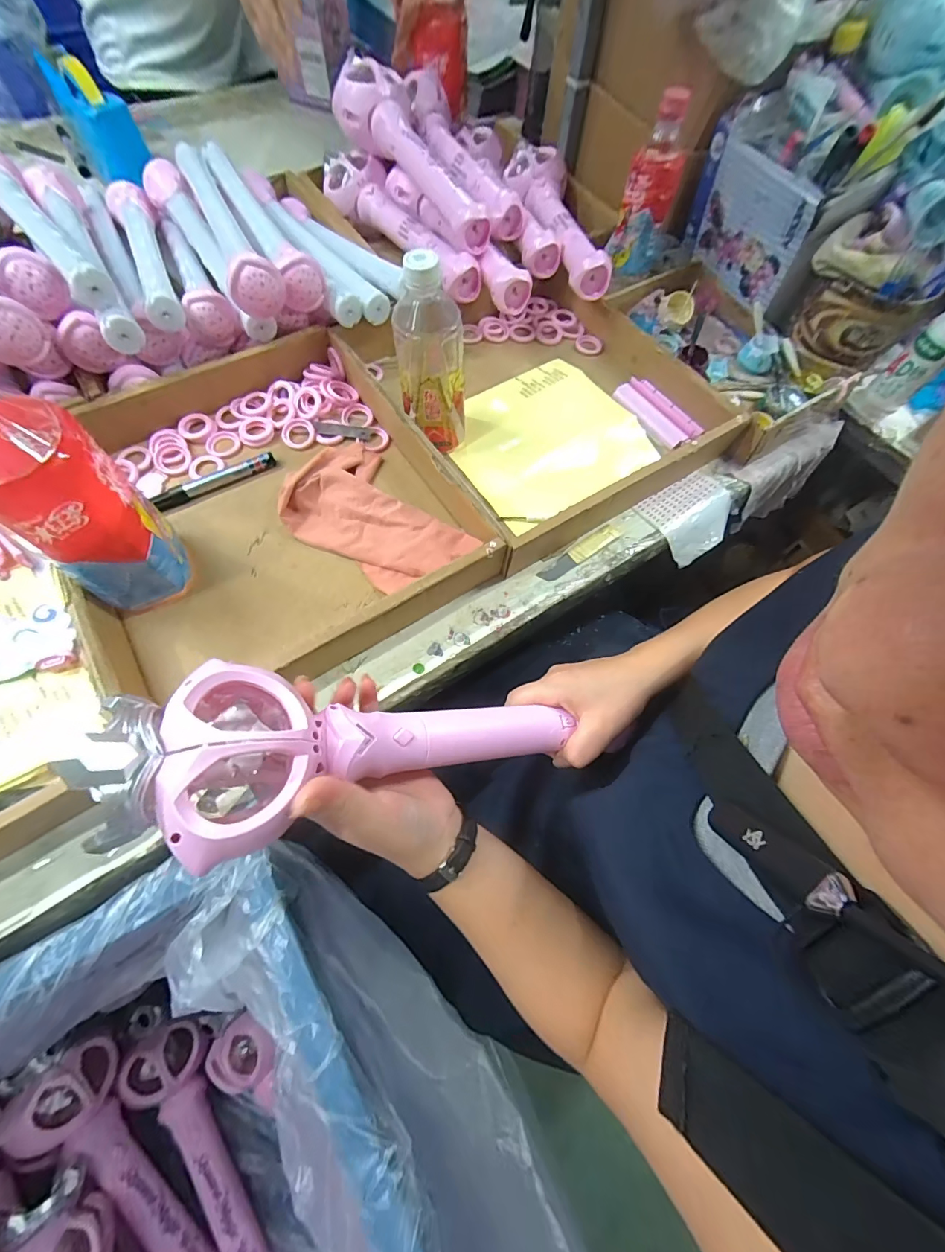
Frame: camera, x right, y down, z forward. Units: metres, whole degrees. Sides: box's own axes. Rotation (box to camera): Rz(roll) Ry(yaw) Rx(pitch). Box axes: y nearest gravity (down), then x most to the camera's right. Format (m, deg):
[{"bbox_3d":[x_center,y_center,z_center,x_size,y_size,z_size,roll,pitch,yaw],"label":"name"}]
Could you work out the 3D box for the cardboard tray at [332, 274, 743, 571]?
[{"bbox_3d":[0.090,-0.288,0.544,0.351,0.078,0.360,-30,72,-15],"label":"cardboard tray"}]

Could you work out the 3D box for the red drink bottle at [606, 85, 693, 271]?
[{"bbox_3d":[0.224,-0.548,0.558,0.066,0.159,0.054,20,67,5],"label":"red drink bottle"}]

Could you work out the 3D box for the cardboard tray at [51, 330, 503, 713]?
[{"bbox_3d":[-0.203,-0.132,0.451,0.355,0.063,0.388,-25,72,-12],"label":"cardboard tray"}]

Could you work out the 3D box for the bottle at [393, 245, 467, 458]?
[{"bbox_3d":[-0.041,-0.271,0.448,0.069,0.178,0.079,-4,67,-6],"label":"bottle"}]

